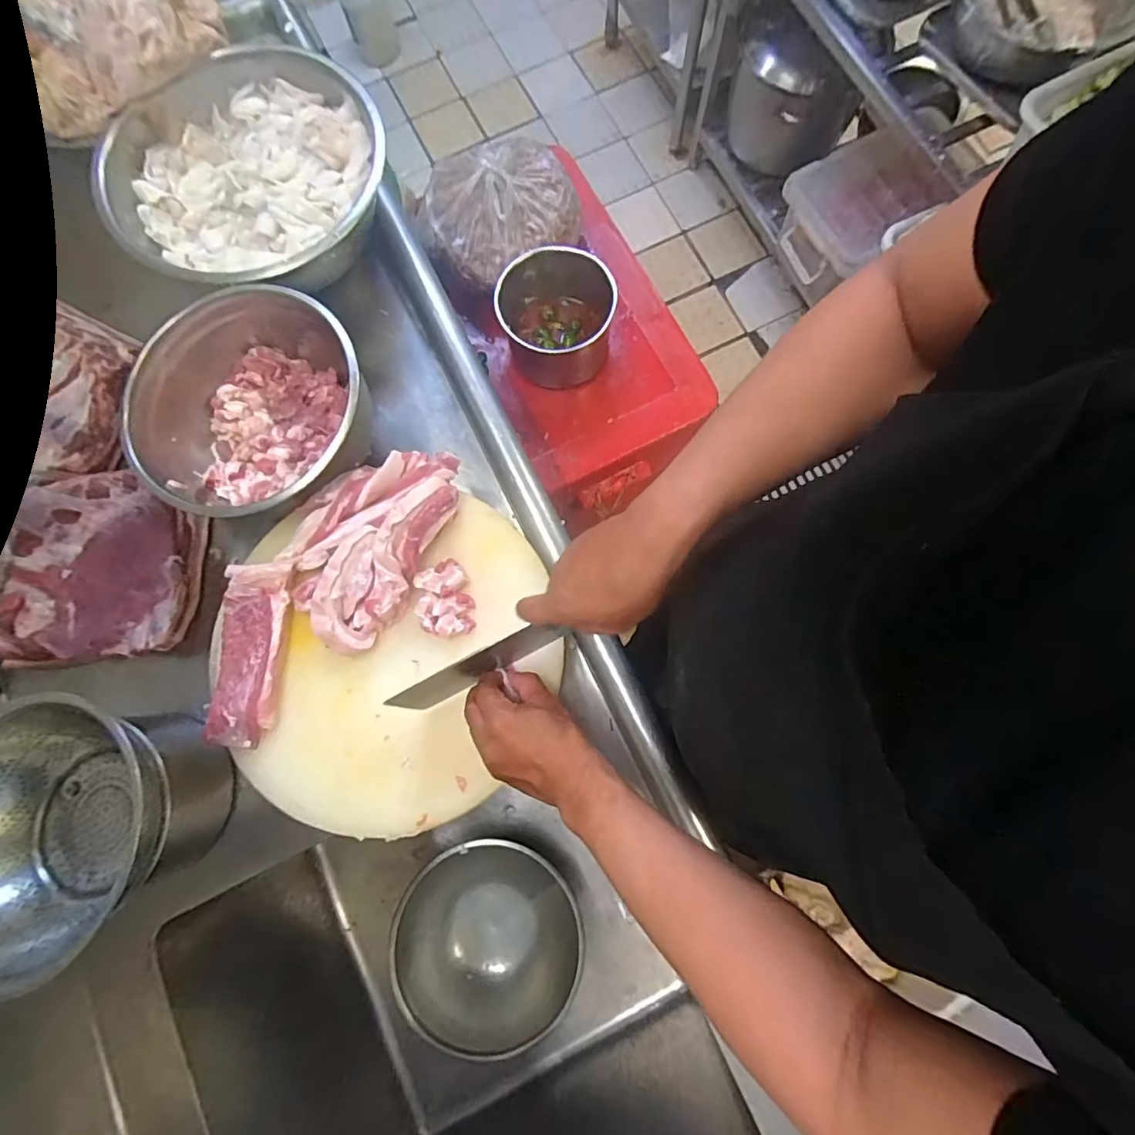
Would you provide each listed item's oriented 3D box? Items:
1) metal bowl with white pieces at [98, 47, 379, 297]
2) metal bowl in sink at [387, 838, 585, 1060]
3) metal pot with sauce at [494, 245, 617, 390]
[{"bbox_3d":[-0.379,-0.457,0.637,0.291,0.106,0.298,0,79,0],"label":"metal bowl with white pieces"},{"bbox_3d":[-0.116,0.560,0.801,0.281,0.095,0.259,0,79,0],"label":"metal bowl in sink"},{"bbox_3d":[-0.017,-0.420,0.891,0.189,0.131,0.180,0,79,0],"label":"metal pot with sauce"}]

